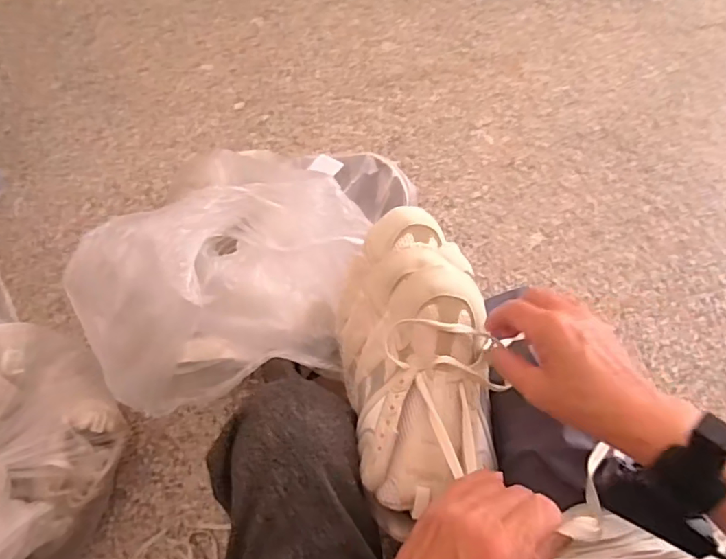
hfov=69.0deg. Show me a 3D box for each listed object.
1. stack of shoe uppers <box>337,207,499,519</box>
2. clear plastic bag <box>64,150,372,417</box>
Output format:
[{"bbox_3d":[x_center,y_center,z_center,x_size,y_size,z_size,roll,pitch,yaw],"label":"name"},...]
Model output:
[{"bbox_3d":[0.046,0.053,0.457,0.122,0.074,0.254,-6,67,-3],"label":"stack of shoe uppers"},{"bbox_3d":[-0.168,0.010,0.625,0.327,0.155,0.239,-5,67,-2],"label":"clear plastic bag"}]

